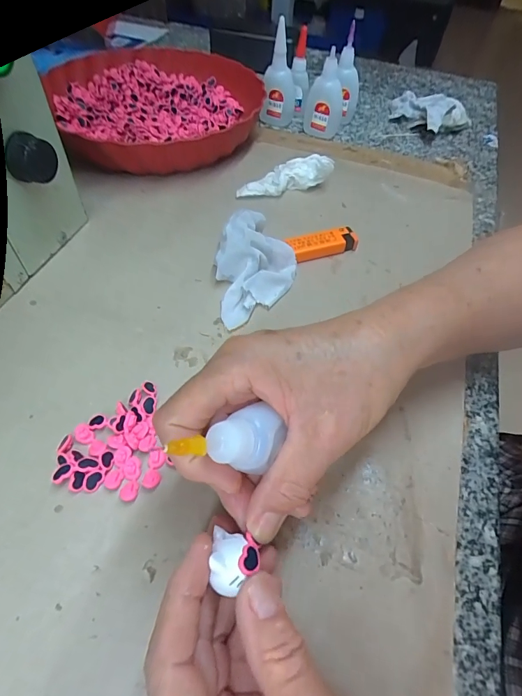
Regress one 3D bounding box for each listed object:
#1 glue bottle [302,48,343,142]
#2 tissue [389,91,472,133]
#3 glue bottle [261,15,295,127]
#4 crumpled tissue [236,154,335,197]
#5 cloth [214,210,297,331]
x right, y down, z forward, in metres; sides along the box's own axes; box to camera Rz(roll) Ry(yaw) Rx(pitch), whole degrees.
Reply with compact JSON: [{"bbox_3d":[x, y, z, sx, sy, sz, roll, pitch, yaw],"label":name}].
[{"bbox_3d":[0.078,-0.300,0.468,0.046,0.075,0.047,9,53,2],"label":"glue bottle"},{"bbox_3d":[0.217,-0.308,0.512,0.106,0.035,0.091,26,56,15],"label":"tissue"},{"bbox_3d":[0.024,-0.327,0.465,0.039,0.098,0.031,5,53,0],"label":"glue bottle"},{"bbox_3d":[0.022,-0.170,0.390,0.095,0.024,0.028,-19,56,-1],"label":"crumpled tissue"},{"bbox_3d":[-0.004,-0.073,0.315,0.062,0.038,0.111,-1,53,-5],"label":"cloth"}]

